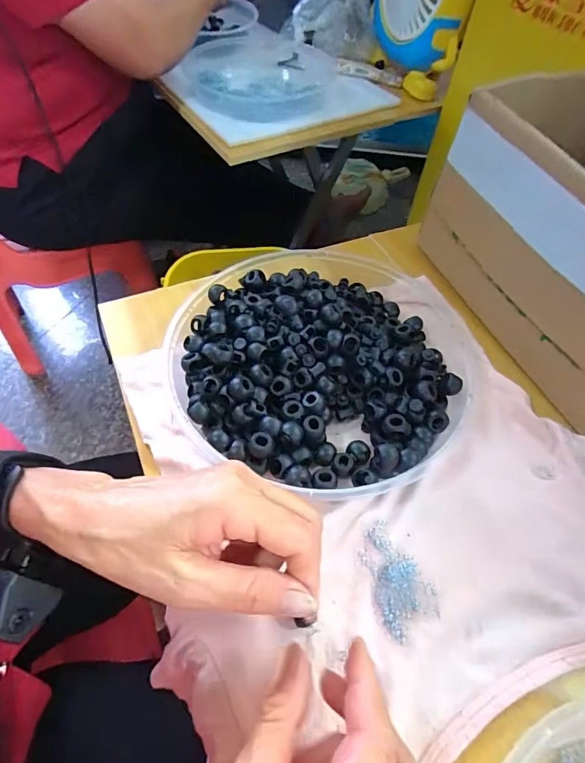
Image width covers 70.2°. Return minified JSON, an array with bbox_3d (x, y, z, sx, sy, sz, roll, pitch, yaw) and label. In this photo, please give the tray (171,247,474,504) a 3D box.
[{"bbox_3d":[0.031,-0.026,0.340,0.234,0.045,0.249,30,58,17],"label":"tray"}]

